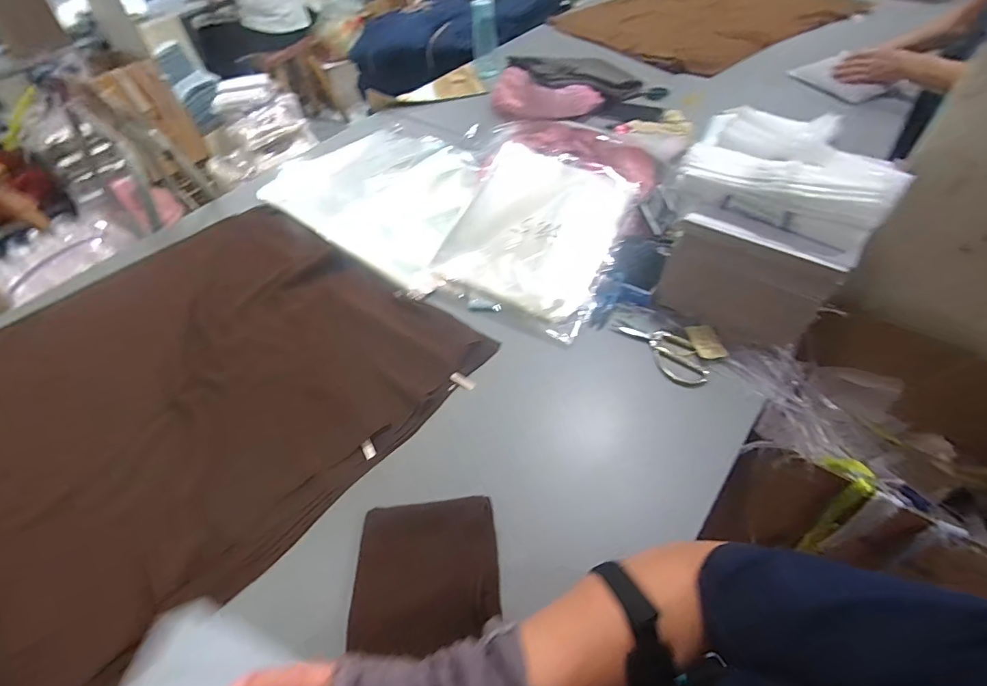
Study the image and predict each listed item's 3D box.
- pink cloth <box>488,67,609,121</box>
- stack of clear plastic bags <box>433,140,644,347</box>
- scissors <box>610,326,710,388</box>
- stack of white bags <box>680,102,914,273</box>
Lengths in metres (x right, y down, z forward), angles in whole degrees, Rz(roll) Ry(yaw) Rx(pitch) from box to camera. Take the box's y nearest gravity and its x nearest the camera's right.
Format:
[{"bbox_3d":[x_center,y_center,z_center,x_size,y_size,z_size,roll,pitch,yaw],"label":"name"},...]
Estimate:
[{"bbox_3d":[0.123,-0.628,1.150,0.291,0.100,0.079,13,53,16],"label":"pink cloth"},{"bbox_3d":[0.076,-0.201,0.801,0.299,0.044,0.339,25,77,21],"label":"stack of clear plastic bags"},{"bbox_3d":[0.259,0.007,0.674,0.064,0.008,0.146,-31,54,-19],"label":"scissors"},{"bbox_3d":[0.398,-0.224,0.610,0.249,0.108,0.190,29,59,26],"label":"stack of white bags"}]

